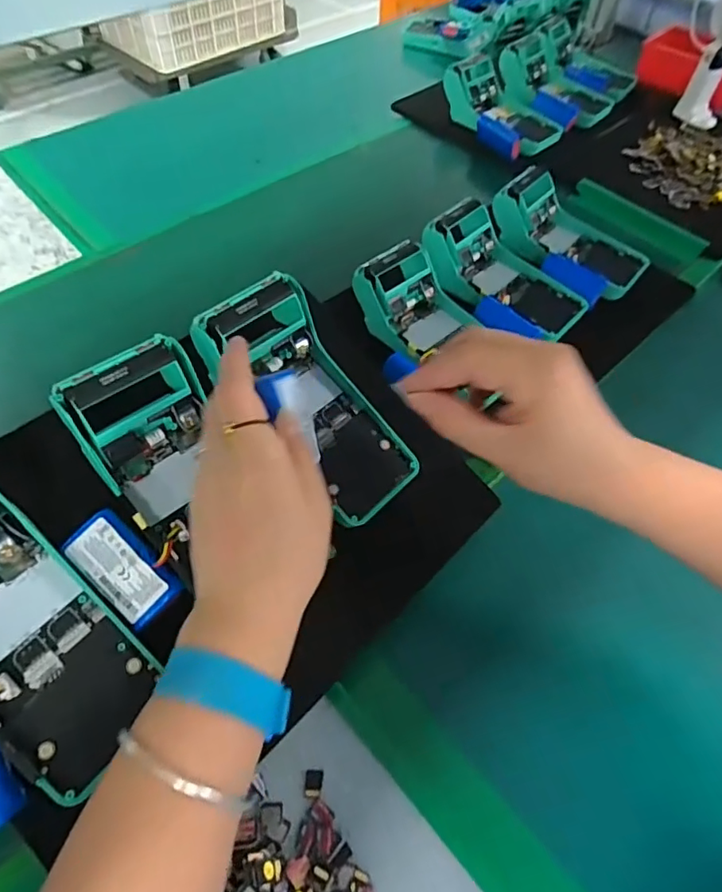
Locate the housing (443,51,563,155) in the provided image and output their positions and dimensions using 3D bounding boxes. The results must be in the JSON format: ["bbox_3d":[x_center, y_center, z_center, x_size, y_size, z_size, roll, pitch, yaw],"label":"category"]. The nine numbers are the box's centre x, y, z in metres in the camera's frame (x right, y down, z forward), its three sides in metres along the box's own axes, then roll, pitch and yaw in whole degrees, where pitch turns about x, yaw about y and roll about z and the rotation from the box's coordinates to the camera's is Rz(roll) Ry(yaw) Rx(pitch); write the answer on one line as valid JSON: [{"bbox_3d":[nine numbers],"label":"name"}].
[{"bbox_3d":[0.205,-0.476,0.758,0.112,0.083,0.166,-26,60,-20],"label":"housing"}]

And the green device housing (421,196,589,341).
[{"bbox_3d":[0.146,-0.176,0.542,0.166,0.068,0.104,36,61,21],"label":"green device housing"}]

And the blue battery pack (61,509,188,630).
[{"bbox_3d":[-0.136,0.069,0.301,0.064,0.017,0.035,38,65,16],"label":"blue battery pack"}]

